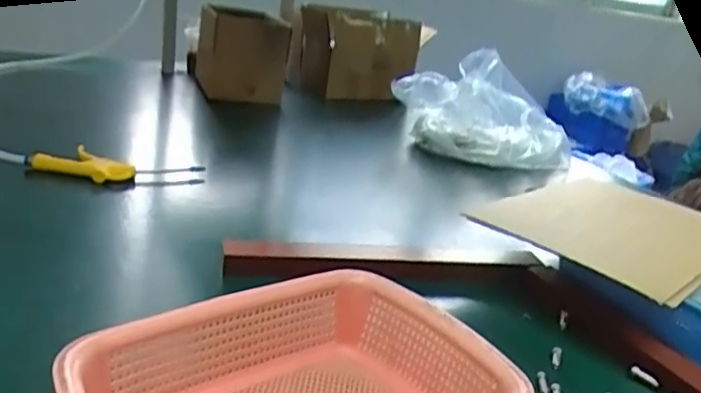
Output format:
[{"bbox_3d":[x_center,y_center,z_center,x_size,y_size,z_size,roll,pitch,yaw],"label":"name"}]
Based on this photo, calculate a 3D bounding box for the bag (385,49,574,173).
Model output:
[{"bbox_3d":[0.234,-0.154,1.096,0.303,0.189,0.154,-1,20,-19],"label":"bag"}]

